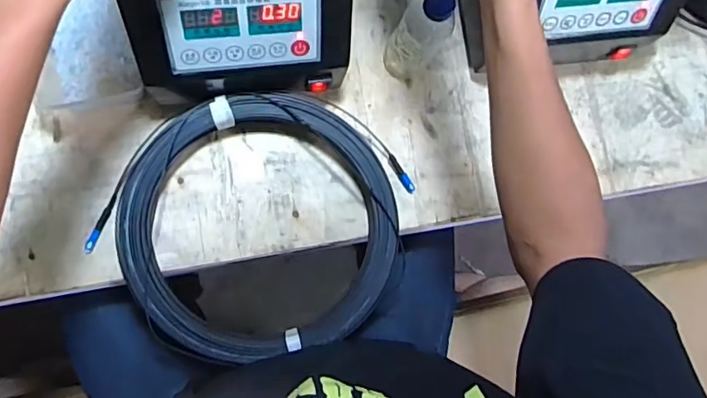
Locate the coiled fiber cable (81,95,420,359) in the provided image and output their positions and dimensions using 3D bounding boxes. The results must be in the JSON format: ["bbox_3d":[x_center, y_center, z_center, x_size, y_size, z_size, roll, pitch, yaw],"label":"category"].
[{"bbox_3d":[-0.095,0.027,0.631,0.337,0.059,0.307,1,85,-9],"label":"coiled fiber cable"}]

